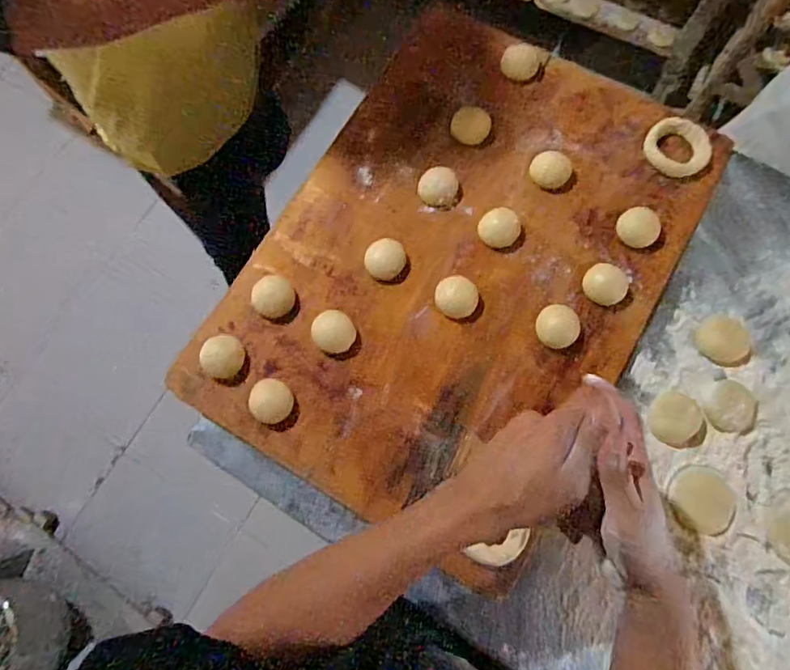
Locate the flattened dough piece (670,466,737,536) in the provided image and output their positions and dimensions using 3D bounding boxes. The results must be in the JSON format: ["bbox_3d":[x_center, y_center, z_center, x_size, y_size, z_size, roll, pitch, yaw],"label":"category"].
[{"bbox_3d":[0.314,0.165,0.532,0.057,0.004,0.063,-29,75,-7],"label":"flattened dough piece"}]

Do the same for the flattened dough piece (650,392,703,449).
[{"bbox_3d":[0.292,0.089,0.552,0.046,0.021,0.053,25,76,9],"label":"flattened dough piece"}]

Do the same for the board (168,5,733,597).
[{"bbox_3d":[0.075,-0.085,0.604,0.428,0.030,0.592,30,76,10],"label":"board"}]

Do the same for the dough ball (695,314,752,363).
[{"bbox_3d":[0.358,0.003,0.573,0.056,0.011,0.051,0,73,2],"label":"dough ball"}]

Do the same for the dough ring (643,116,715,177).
[{"bbox_3d":[0.338,-0.224,0.627,0.075,0.019,0.067,32,77,10],"label":"dough ring"}]

